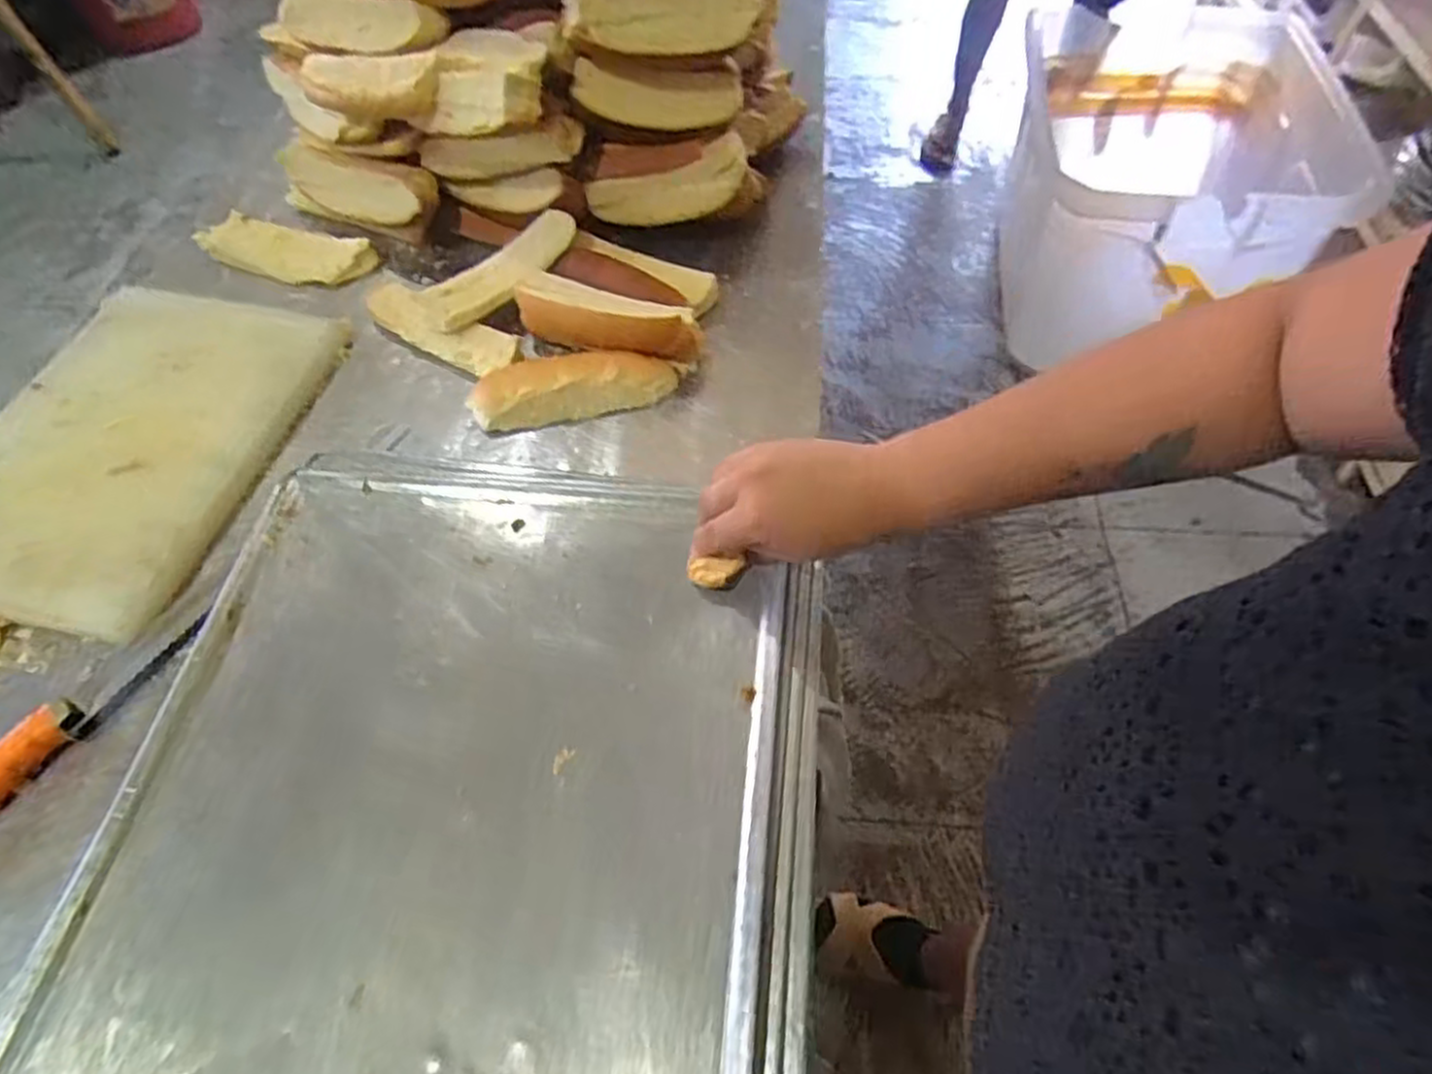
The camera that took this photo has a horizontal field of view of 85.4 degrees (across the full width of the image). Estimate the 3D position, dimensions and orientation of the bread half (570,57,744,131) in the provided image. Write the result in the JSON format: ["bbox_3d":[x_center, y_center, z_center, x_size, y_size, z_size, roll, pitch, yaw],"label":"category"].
[{"bbox_3d":[-0.047,-0.371,0.647,0.138,0.057,0.023,-9,56,-4],"label":"bread half"}]

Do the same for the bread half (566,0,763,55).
[{"bbox_3d":[-0.039,-0.417,0.619,0.154,0.050,0.030,-14,57,-8],"label":"bread half"}]

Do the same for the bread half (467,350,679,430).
[{"bbox_3d":[-0.112,-0.120,0.608,0.155,0.032,0.050,-8,56,-5],"label":"bread half"}]

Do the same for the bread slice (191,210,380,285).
[{"bbox_3d":[-0.392,-0.260,0.704,0.159,0.014,0.052,13,82,4],"label":"bread slice"}]

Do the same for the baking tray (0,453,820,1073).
[{"bbox_3d":[-0.129,0.154,0.387,0.352,0.020,0.471,5,56,3],"label":"baking tray"}]

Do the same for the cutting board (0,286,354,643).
[{"bbox_3d":[-0.443,-0.073,0.582,0.216,0.024,0.296,11,56,7],"label":"cutting board"}]

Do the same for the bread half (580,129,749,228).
[{"bbox_3d":[-0.040,-0.312,0.688,0.143,0.057,0.032,-18,57,-10],"label":"bread half"}]

